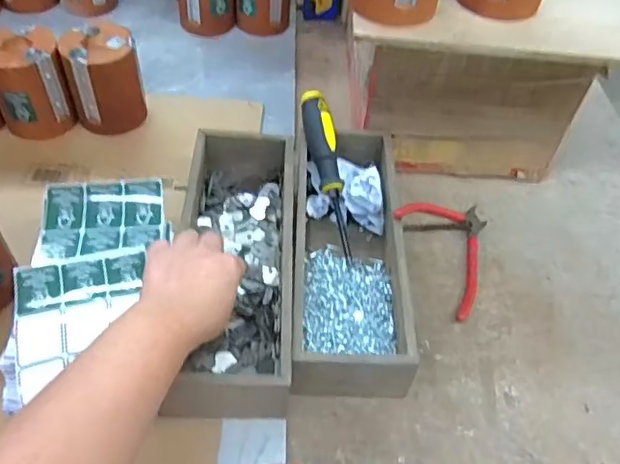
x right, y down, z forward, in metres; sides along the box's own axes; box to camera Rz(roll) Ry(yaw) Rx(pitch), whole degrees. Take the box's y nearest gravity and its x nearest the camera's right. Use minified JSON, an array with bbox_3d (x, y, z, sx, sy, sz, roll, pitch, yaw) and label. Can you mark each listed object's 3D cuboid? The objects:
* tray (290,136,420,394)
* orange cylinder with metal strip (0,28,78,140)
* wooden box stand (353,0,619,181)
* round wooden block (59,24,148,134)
[{"bbox_3d":[0.035,0.021,0.539,0.100,0.064,0.284,3,51,-3],"label":"tray"},{"bbox_3d":[-0.312,-0.165,0.630,0.076,0.106,0.075,-18,55,-19],"label":"orange cylinder with metal strip"},{"bbox_3d":[0.199,-0.197,0.643,0.308,0.207,0.286,5,51,-1],"label":"wooden box stand"},{"bbox_3d":[-0.234,-0.172,0.644,0.079,0.105,0.070,-14,54,-16],"label":"round wooden block"}]

